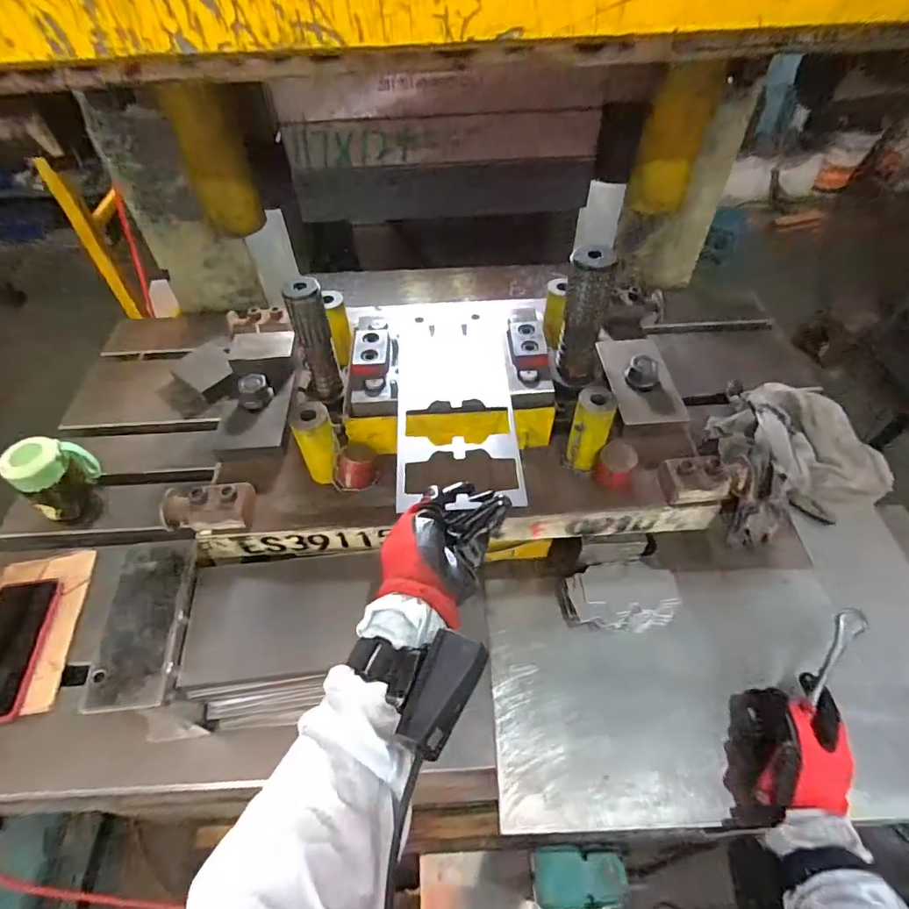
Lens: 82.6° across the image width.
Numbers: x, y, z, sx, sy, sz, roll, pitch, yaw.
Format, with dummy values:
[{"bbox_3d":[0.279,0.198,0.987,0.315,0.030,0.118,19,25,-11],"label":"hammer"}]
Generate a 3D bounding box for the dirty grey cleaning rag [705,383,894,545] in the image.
[{"bbox_3d":[0.456,0.000,0.716,0.237,0.074,0.198,-12,51,-7],"label":"dirty grey cleaning rag"}]

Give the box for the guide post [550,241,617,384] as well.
[{"bbox_3d":[0.147,-0.151,0.577,0.052,0.161,0.057,16,53,14],"label":"guide post"}]

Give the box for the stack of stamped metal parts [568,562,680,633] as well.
[{"bbox_3d":[0.199,0.171,0.610,0.124,0.037,0.074,-6,51,-3],"label":"stack of stamped metal parts"}]

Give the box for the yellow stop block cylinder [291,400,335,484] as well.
[{"bbox_3d":[-0.146,-0.012,0.557,0.038,0.088,0.036,-20,53,-14],"label":"yellow stop block cylinder"}]

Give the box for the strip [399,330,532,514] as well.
[{"bbox_3d":[0.001,-0.052,0.552,0.122,0.008,0.249,-3,51,-1],"label":"strip"}]

